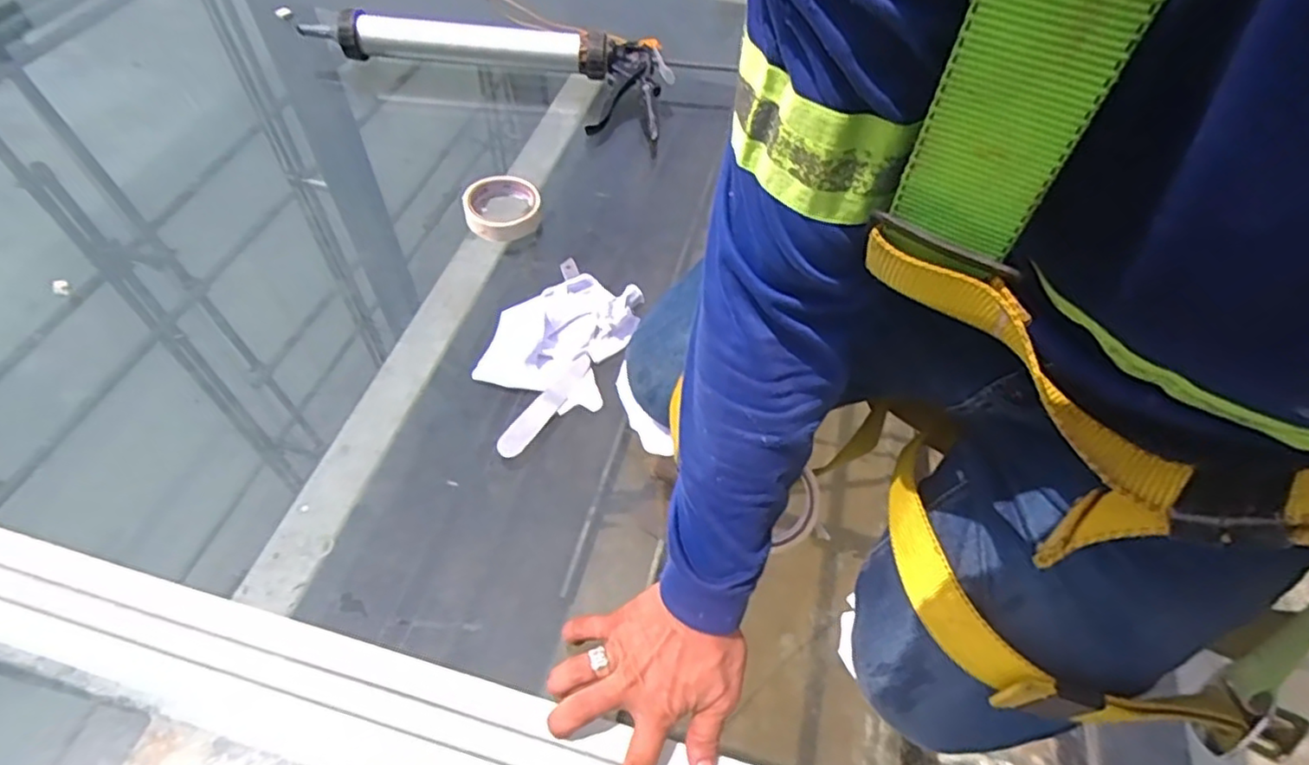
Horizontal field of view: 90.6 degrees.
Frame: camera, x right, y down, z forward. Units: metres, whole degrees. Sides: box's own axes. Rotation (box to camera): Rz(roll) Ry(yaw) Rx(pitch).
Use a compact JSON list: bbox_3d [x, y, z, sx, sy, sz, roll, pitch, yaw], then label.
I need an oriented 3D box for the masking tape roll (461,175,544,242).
[{"bbox_3d":[-0.186,-0.216,0.792,0.090,0.030,0.088,2,55,-3],"label":"masking tape roll"}]

